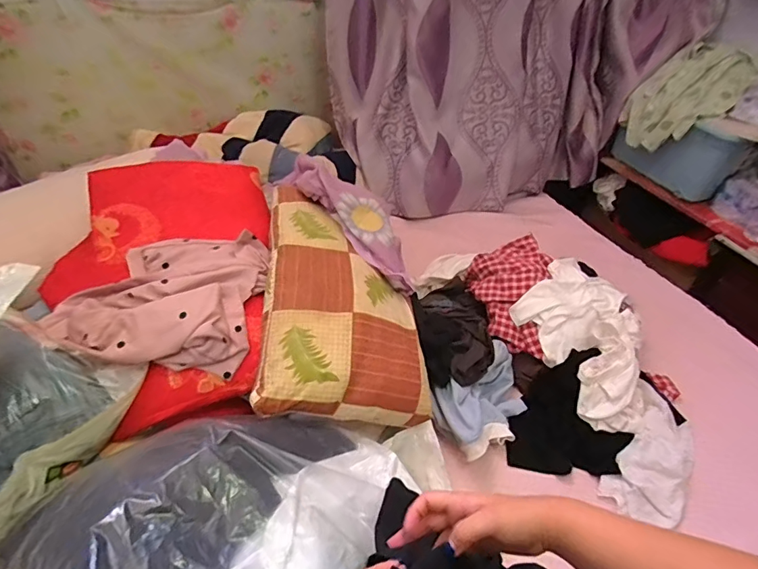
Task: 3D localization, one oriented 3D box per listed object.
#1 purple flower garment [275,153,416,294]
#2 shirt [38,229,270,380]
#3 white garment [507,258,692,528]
[{"bbox_3d":[-0.061,-0.158,1.049,0.132,0.103,0.426,-33,75,-34],"label":"purple flower garment"},{"bbox_3d":[-0.441,0.015,0.914,0.402,0.091,0.311,4,42,-1],"label":"shirt"},{"bbox_3d":[0.503,0.182,1.010,0.283,0.099,0.602,-9,61,-15],"label":"white garment"}]

